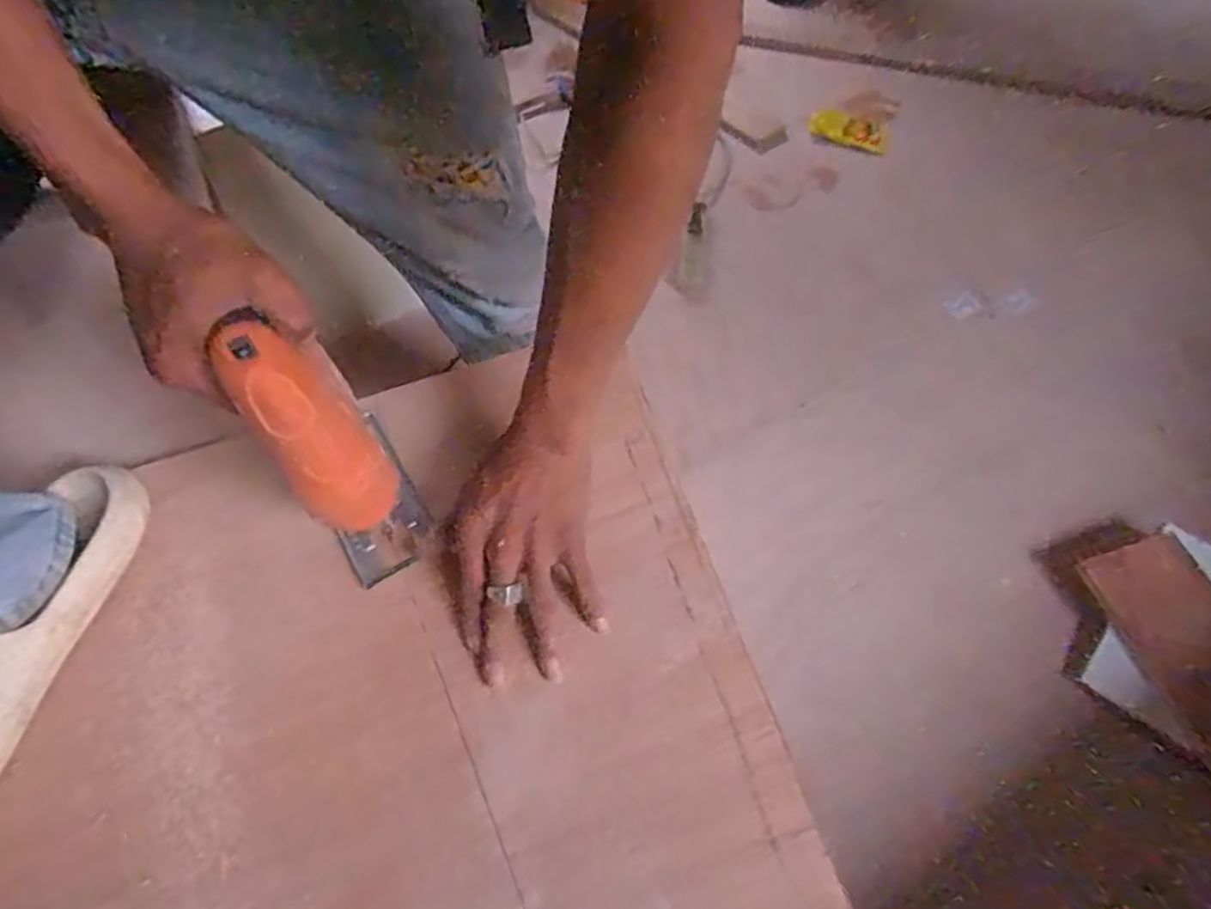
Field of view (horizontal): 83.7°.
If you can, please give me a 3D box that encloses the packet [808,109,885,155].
[{"bbox_3d":[0.494,-0.663,1.386,0.181,0.017,0.060,38,112,33],"label":"packet"}]

